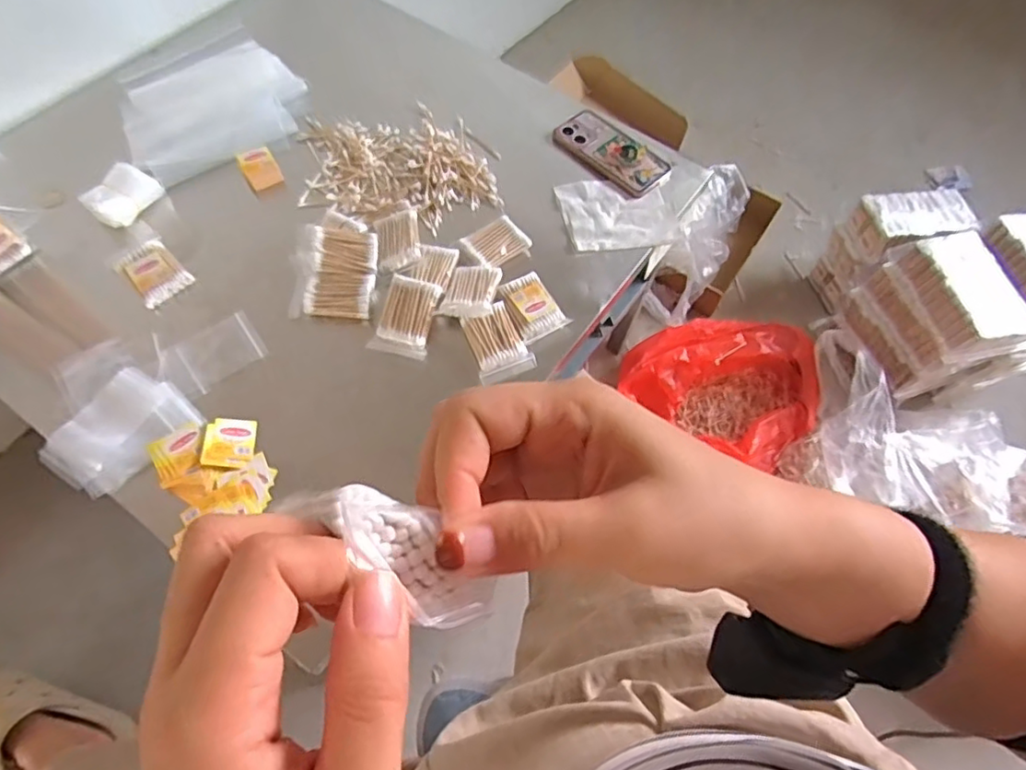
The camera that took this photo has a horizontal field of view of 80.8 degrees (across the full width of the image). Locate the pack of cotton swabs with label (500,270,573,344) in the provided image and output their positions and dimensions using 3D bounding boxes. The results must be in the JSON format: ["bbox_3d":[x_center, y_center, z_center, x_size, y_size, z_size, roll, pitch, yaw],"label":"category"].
[{"bbox_3d":[0.021,-0.093,0.708,0.062,0.017,0.080,-27,67,-17],"label":"pack of cotton swabs with label"}]

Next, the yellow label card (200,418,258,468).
[{"bbox_3d":[-0.287,0.057,0.610,0.046,0.004,0.052,8,63,-20],"label":"yellow label card"}]

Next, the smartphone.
[{"bbox_3d":[0.137,-0.328,0.841,0.158,0.019,0.082,39,66,16],"label":"smartphone"}]

